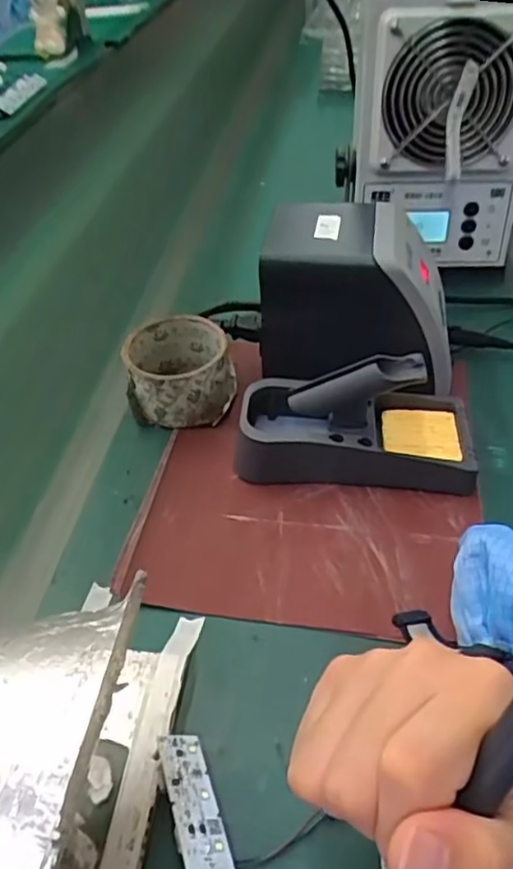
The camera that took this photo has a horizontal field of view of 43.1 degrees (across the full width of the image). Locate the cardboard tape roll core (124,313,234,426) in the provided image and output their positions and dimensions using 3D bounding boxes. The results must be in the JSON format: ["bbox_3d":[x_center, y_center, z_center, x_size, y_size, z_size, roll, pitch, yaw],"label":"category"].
[{"bbox_3d":[-0.063,-0.051,0.532,0.083,0.056,0.086,-10,44,-6],"label":"cardboard tape roll core"}]

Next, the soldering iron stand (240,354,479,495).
[{"bbox_3d":[0.072,-0.016,0.465,0.164,0.085,0.071,3,45,8],"label":"soldering iron stand"}]

